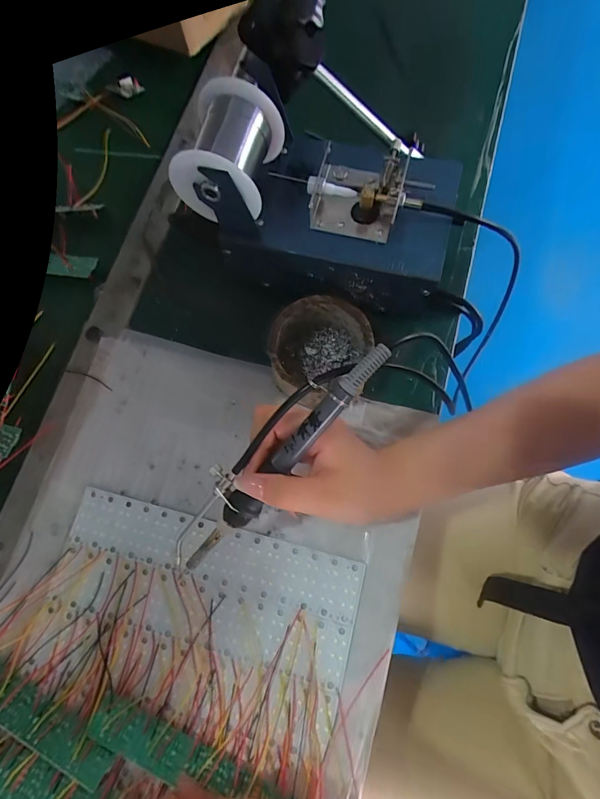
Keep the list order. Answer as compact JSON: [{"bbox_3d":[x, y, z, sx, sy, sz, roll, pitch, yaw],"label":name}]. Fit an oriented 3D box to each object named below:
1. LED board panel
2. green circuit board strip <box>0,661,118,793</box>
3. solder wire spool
[{"bbox_3d":[-0.075,0.143,0.317,0.237,0.004,0.088,14,75,5],"label":"LED board panel"},{"bbox_3d":[-0.210,0.219,0.292,0.172,0.004,0.027,24,37,11],"label":"green circuit board strip"},{"bbox_3d":[-0.051,-0.177,0.288,0.065,0.055,0.072,13,76,8],"label":"solder wire spool"}]

